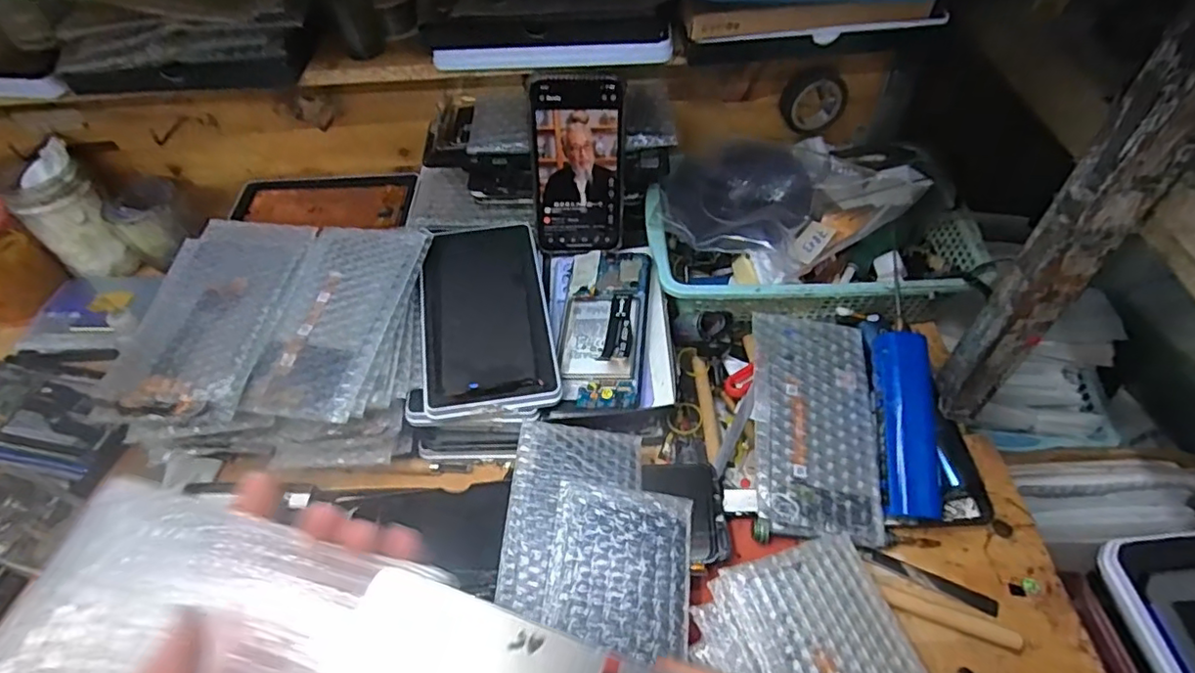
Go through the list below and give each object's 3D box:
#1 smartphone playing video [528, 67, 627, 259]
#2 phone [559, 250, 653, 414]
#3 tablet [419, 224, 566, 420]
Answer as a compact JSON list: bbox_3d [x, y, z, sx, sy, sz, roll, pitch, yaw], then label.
[{"bbox_3d":[-0.016,-0.139,0.502,0.072,0.150,0.008,-1,36,-4],"label":"smartphone playing video"},{"bbox_3d":[0.006,-0.013,0.492,0.068,0.009,0.152,3,52,7],"label":"phone"},{"bbox_3d":[-0.091,-0.020,0.487,0.102,0.013,0.175,-7,58,-7],"label":"tablet"}]

